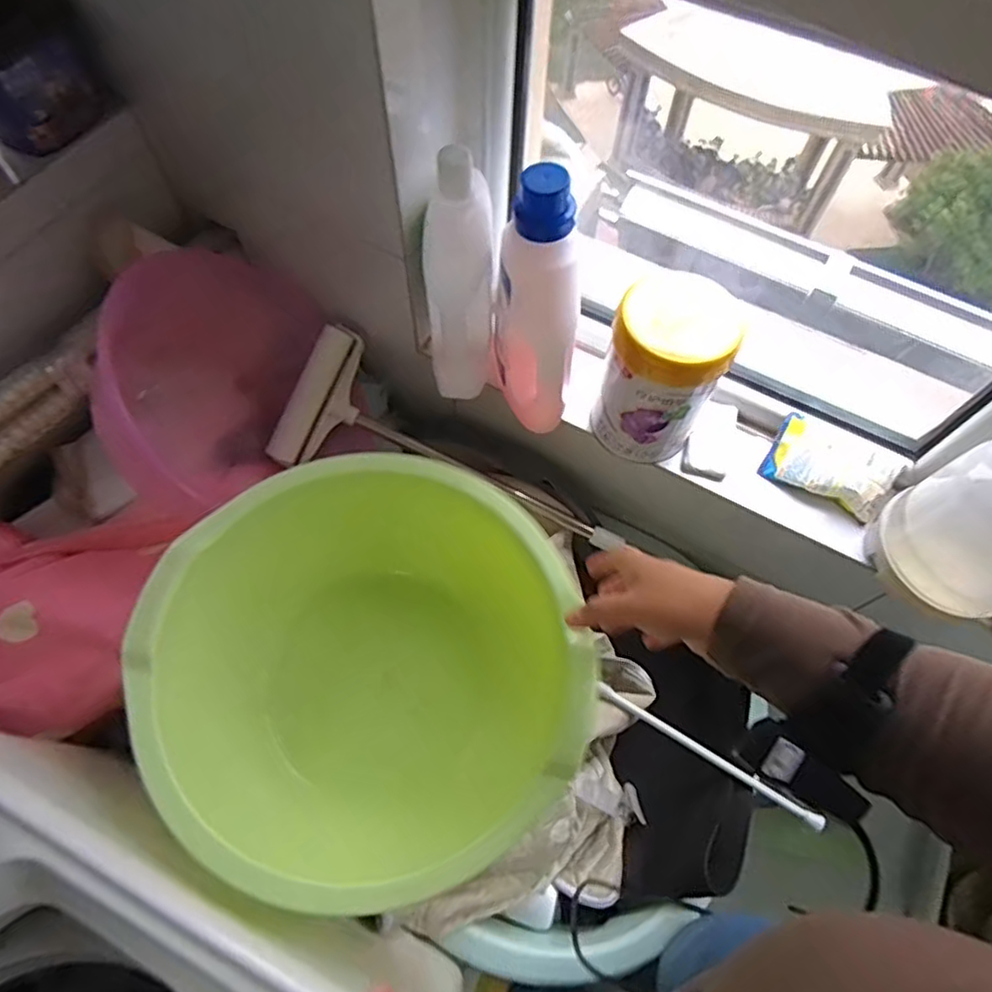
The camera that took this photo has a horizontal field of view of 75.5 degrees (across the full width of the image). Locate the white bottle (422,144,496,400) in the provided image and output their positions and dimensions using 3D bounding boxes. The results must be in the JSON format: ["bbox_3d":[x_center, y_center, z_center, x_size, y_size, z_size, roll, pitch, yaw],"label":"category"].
[{"bbox_3d":[-0.038,-0.244,0.719,0.072,0.266,0.129,3,64,0],"label":"white bottle"}]

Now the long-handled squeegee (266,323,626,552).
[{"bbox_3d":[-0.058,-0.035,0.878,0.496,0.109,0.176,28,66,-2],"label":"long-handled squeegee"}]

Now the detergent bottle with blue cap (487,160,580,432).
[{"bbox_3d":[0.040,-0.194,0.694,0.089,0.281,0.114,2,64,0],"label":"detergent bottle with blue cap"}]

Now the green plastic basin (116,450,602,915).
[{"bbox_3d":[-0.111,0.161,0.620,0.368,0.215,0.363,0,64,-1],"label":"green plastic basin"}]

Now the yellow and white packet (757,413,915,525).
[{"bbox_3d":[0.411,-0.037,0.780,0.143,0.039,0.087,27,67,11],"label":"yellow and white packet"}]

